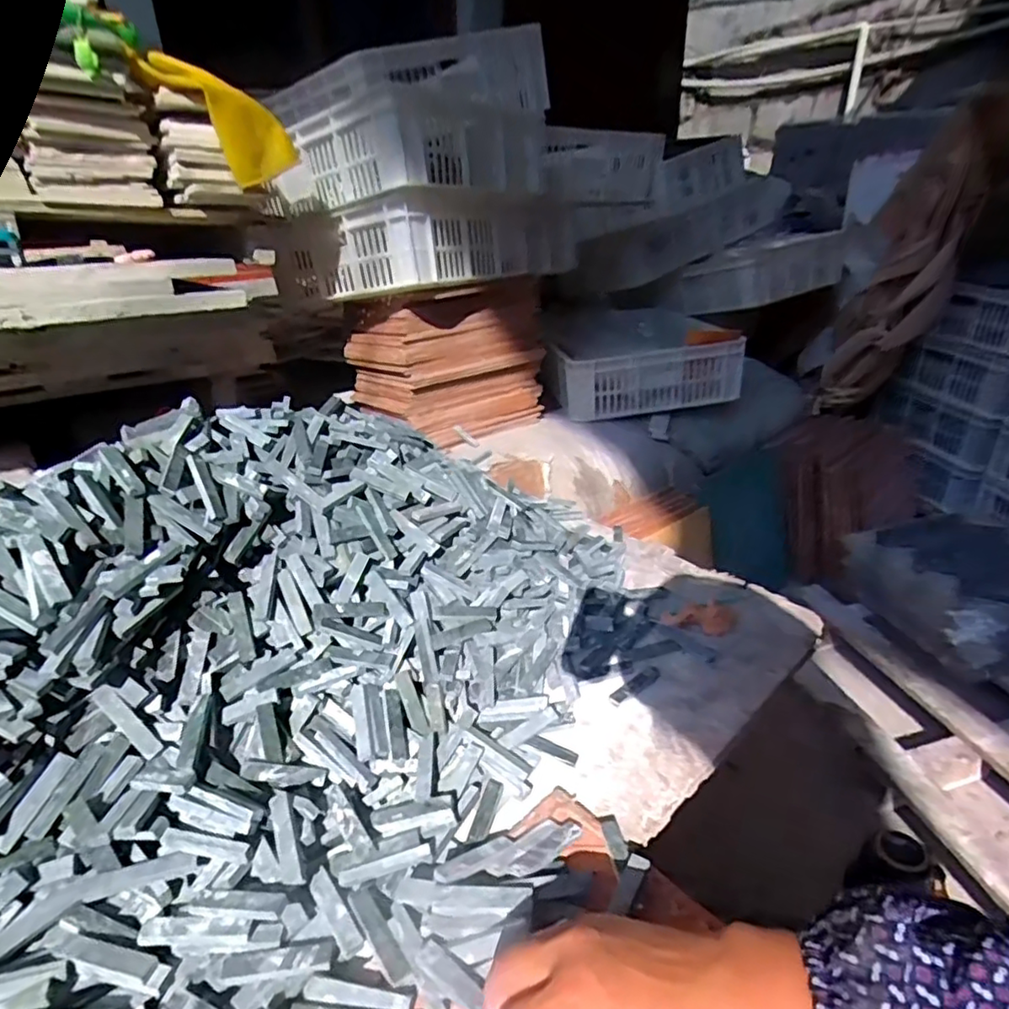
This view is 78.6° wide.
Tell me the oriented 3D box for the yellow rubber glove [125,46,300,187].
[{"bbox_3d":[-0.372,-0.509,0.801,0.201,0.091,0.055,35,3,-36],"label":"yellow rubber glove"}]

